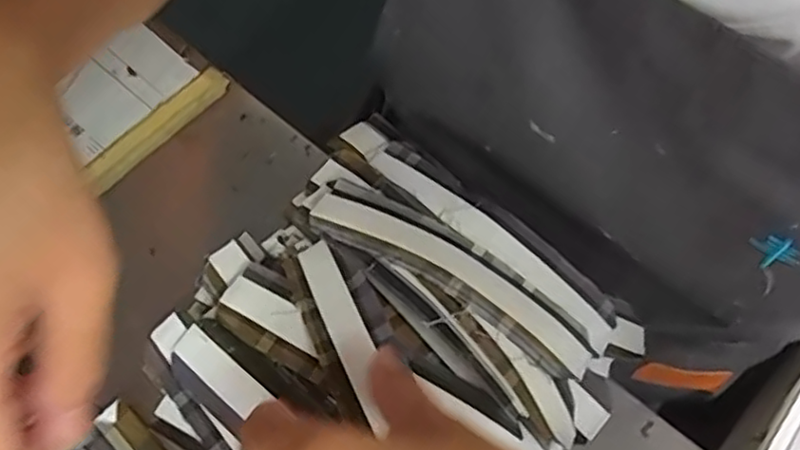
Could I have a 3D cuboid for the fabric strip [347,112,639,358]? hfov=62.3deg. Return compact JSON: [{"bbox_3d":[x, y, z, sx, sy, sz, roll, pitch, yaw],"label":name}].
[{"bbox_3d":[0.040,0.000,0.316,0.177,0.020,0.029,40,69,14],"label":"fabric strip"}]

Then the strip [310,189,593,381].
[{"bbox_3d":[0.021,0.024,0.295,0.138,0.025,0.024,31,67,11],"label":"strip"}]

